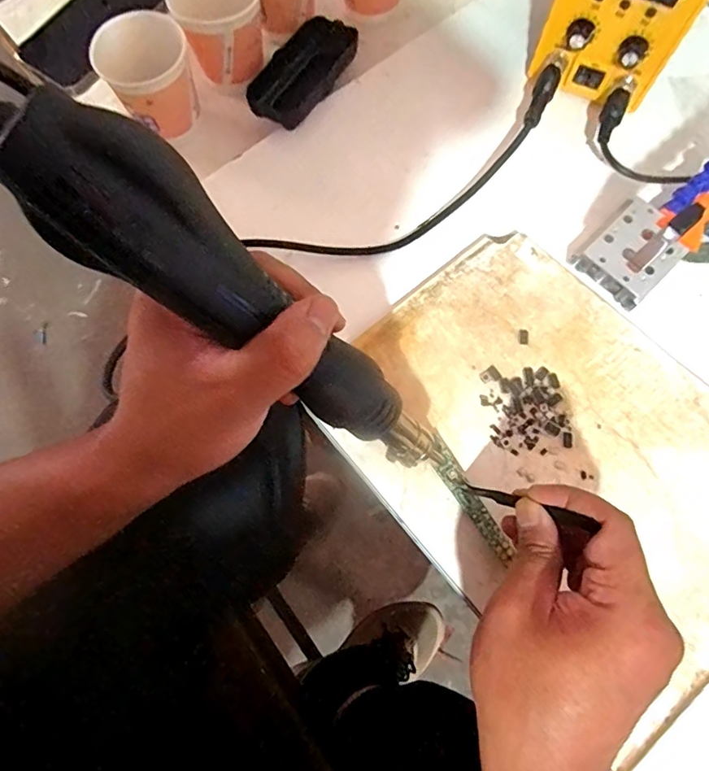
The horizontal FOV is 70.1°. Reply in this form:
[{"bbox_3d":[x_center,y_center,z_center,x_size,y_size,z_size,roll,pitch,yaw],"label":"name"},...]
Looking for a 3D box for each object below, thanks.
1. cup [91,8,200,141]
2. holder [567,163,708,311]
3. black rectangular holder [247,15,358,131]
[{"bbox_3d":[-0.157,-0.237,0.396,0.065,0.068,0.063,0,72,0],"label":"cup"},{"bbox_3d":[0.222,-0.123,0.337,0.154,0.098,0.056,-39,76,-11],"label":"holder"},{"bbox_3d":[-0.042,-0.266,0.430,0.053,0.022,0.109,30,75,9],"label":"black rectangular holder"}]

